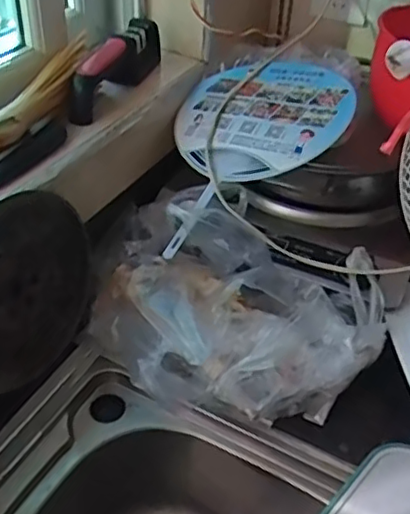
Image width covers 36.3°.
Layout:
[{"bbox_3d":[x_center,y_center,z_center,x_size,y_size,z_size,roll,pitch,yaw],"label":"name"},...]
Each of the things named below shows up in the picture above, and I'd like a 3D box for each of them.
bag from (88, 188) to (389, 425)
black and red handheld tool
[{"bbox_3d":[0.025,0.054,0.675,0.305,0.133,0.247,20,42,18],"label":"bag"},{"bbox_3d":[-0.113,-0.236,0.778,0.049,0.061,0.200,16,41,14],"label":"black and red handheld tool"}]

